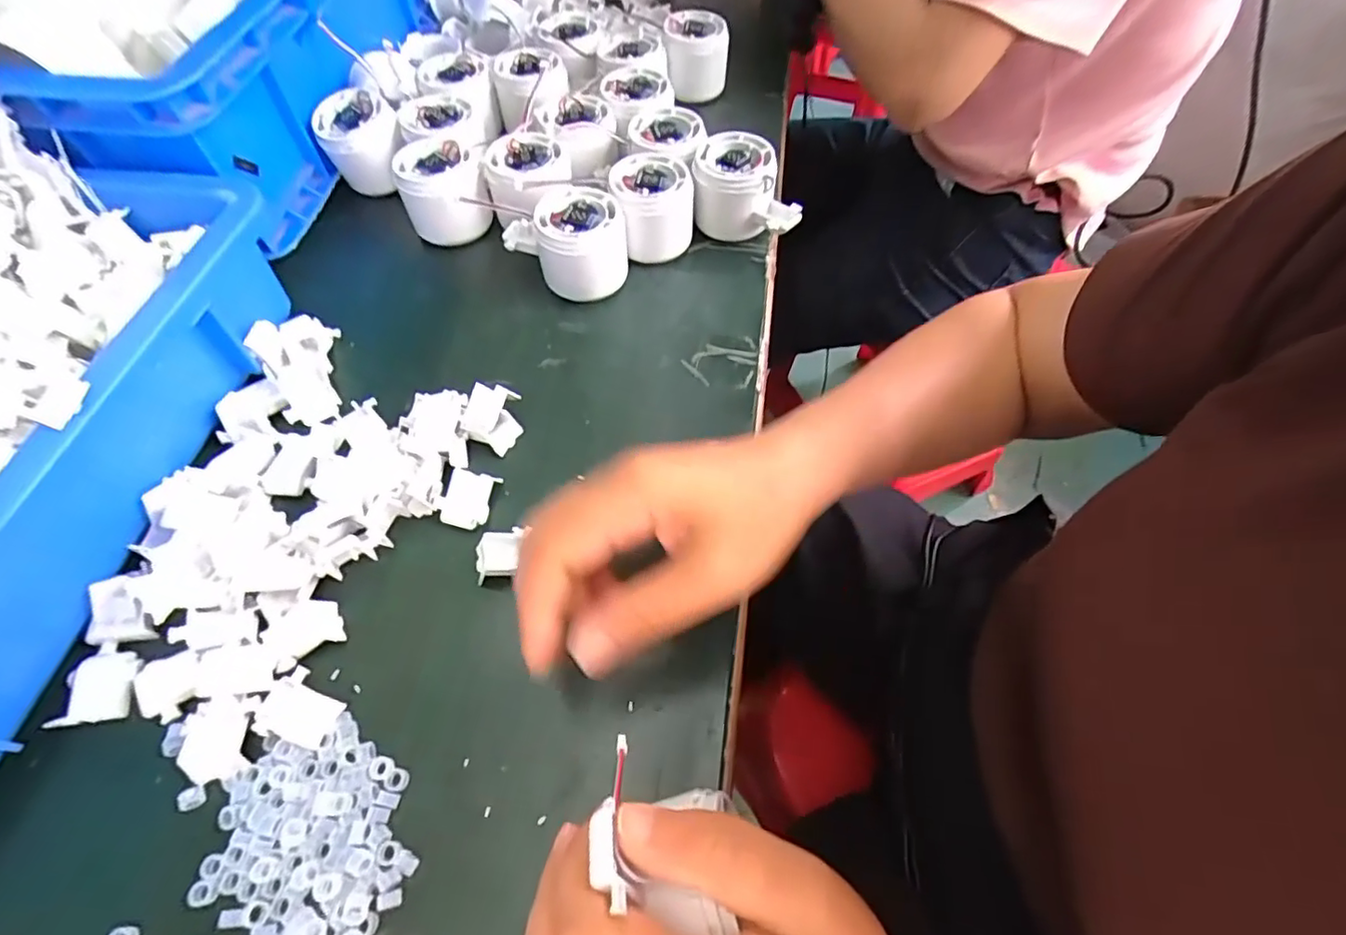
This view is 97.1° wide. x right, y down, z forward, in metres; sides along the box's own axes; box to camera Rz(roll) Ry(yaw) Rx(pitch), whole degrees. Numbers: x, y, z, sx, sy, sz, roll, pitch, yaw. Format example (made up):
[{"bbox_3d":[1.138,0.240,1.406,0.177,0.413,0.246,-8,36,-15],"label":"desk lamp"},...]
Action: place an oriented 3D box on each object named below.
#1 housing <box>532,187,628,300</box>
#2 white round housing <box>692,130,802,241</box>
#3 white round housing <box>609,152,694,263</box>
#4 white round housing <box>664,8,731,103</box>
[{"bbox_3d":[-0.062,-0.149,0.401,0.056,0.054,0.056,-10,59,-8],"label":"housing"},{"bbox_3d":[0.053,-0.197,0.428,0.080,0.051,0.058,17,60,9],"label":"white round housing"},{"bbox_3d":[-0.014,-0.181,0.419,0.054,0.051,0.055,1,59,-1],"label":"white round housing"},{"bbox_3d":[0.021,-0.364,0.532,0.055,0.059,0.055,1,59,-1],"label":"white round housing"}]

